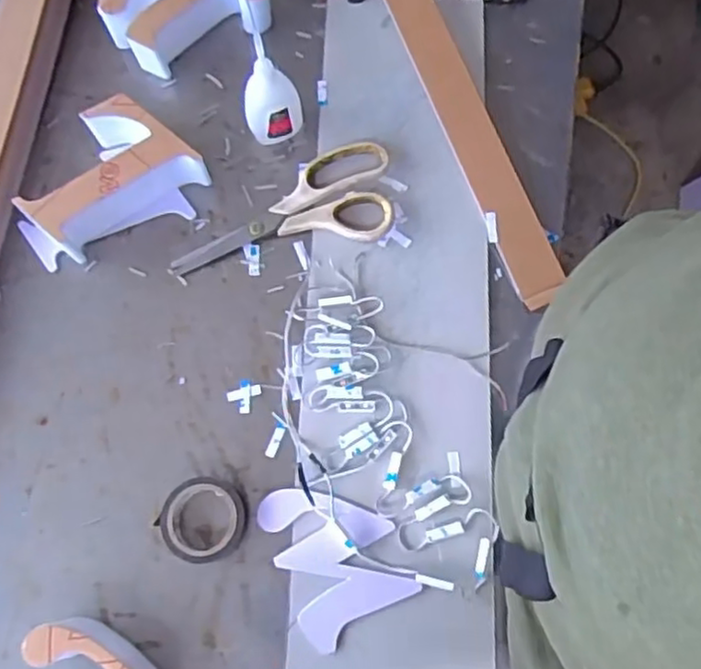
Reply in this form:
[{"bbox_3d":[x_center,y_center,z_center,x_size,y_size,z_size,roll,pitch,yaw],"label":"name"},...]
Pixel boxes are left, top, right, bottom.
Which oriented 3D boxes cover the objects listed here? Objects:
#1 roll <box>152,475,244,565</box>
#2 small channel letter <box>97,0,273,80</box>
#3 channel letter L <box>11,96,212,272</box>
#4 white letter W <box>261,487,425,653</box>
[{"bbox_3d":[-0.103,0.130,0.480,0.056,0.019,0.055,0,73,1],"label":"roll"},{"bbox_3d":[-0.137,-0.274,0.587,0.134,0.047,0.059,-26,74,-6],"label":"small channel letter"},{"bbox_3d":[-0.195,-0.124,0.545,0.147,0.049,0.092,-25,74,-6],"label":"channel letter L"},{"bbox_3d":[-0.009,0.150,0.475,0.081,0.006,0.105,-23,74,-6],"label":"white letter W"}]

